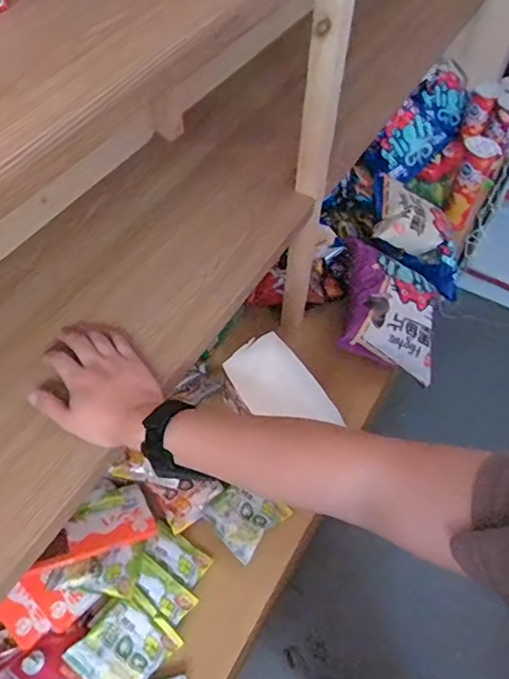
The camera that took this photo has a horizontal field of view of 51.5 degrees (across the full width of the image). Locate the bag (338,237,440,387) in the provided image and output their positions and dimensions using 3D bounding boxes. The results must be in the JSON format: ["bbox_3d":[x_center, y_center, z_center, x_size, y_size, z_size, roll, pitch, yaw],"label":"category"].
[{"bbox_3d":[0.276,-0.068,1.036,0.217,0.097,0.266,23,52,-11],"label":"bag"}]

